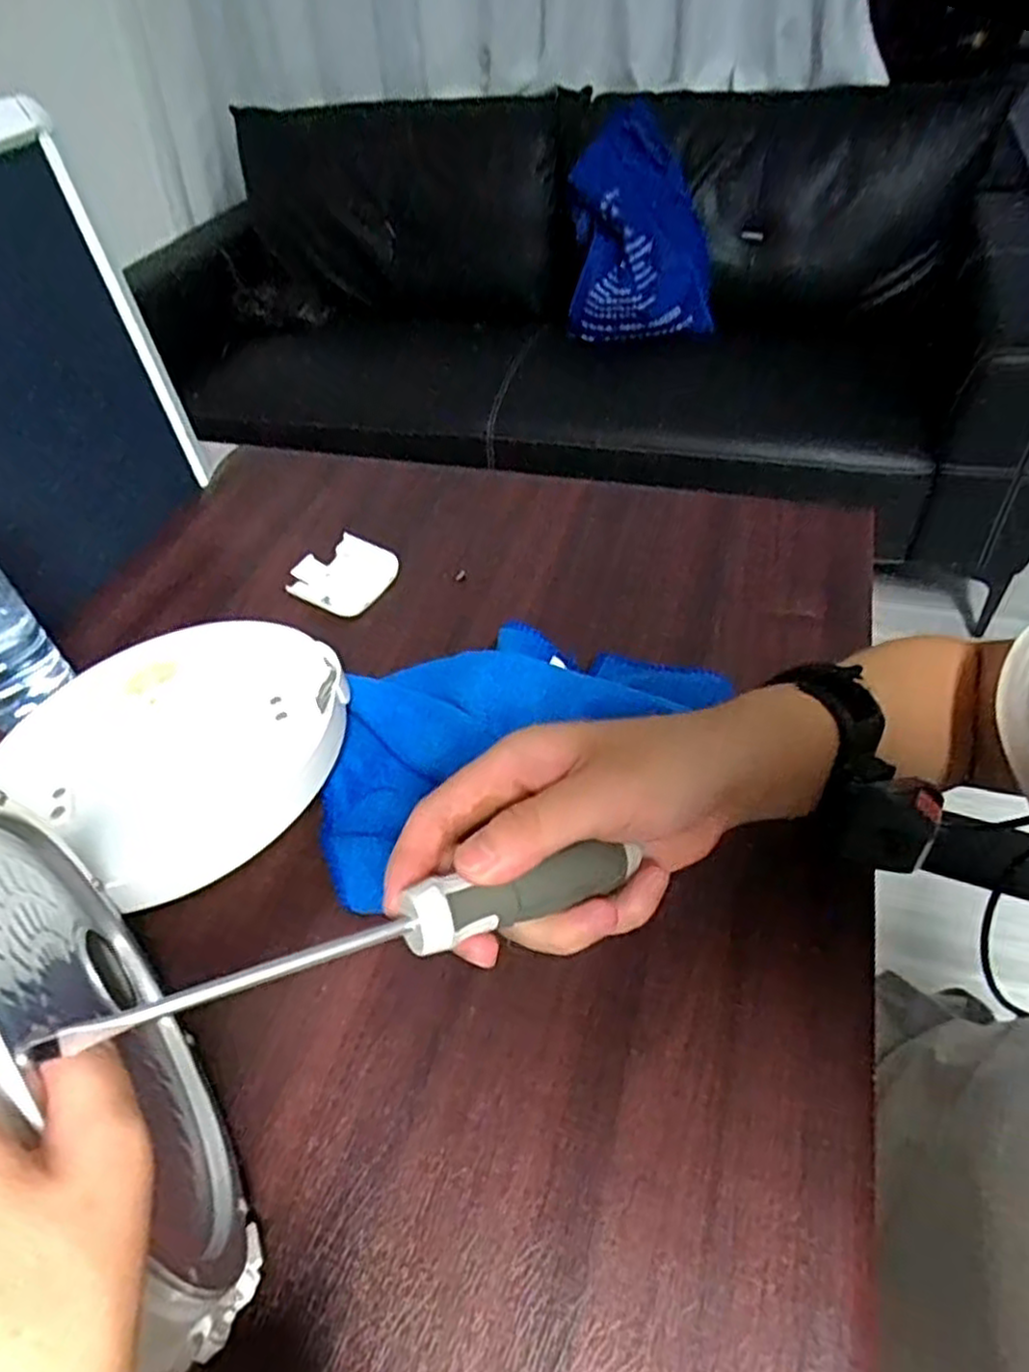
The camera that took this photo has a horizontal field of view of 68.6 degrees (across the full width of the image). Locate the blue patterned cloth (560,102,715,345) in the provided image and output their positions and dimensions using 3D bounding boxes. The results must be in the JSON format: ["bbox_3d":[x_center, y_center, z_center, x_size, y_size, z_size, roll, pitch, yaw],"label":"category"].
[{"bbox_3d":[0.245,-0.888,1.439,0.282,0.341,0.132,3,47,9],"label":"blue patterned cloth"}]

